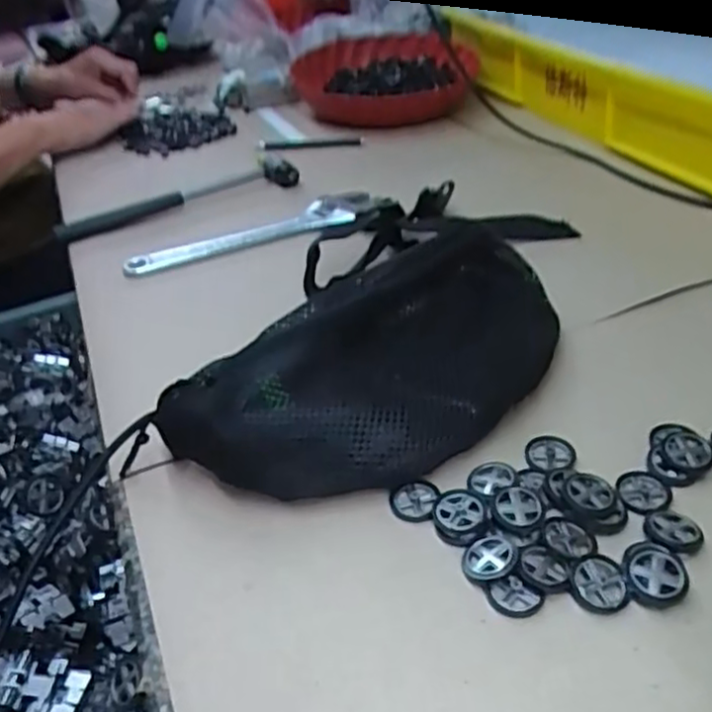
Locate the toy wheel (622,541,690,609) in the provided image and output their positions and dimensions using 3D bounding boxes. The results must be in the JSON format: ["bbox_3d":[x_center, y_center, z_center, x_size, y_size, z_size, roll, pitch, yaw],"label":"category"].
[{"bbox_3d":[0.139,0.101,0.328,0.028,0.009,0.031,10,38,23],"label":"toy wheel"}]

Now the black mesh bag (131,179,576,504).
[{"bbox_3d":[0.026,-0.010,0.427,0.290,0.100,0.135,-28,40,-28],"label":"black mesh bag"}]

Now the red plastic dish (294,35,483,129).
[{"bbox_3d":[0.044,-0.400,1.007,0.260,0.082,0.295,-15,36,-12],"label":"red plastic dish"}]

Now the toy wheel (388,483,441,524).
[{"bbox_3d":[0.031,0.078,0.380,0.025,0.004,0.024,-4,35,3],"label":"toy wheel"}]

